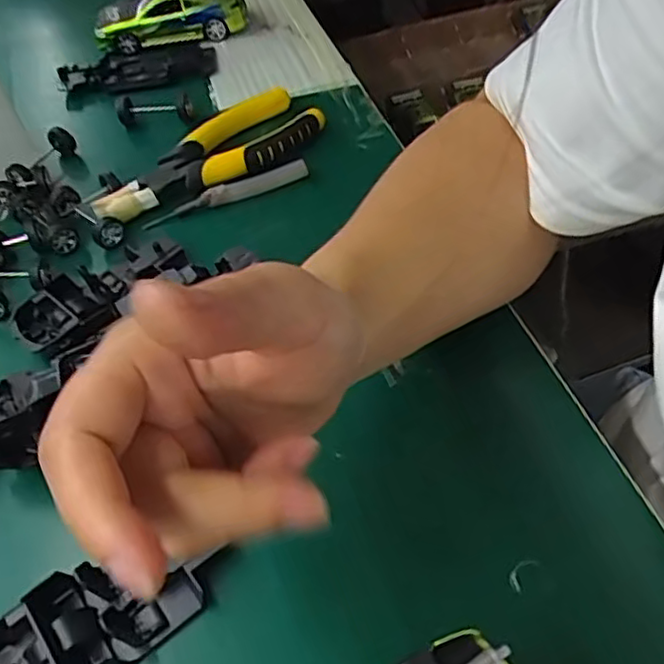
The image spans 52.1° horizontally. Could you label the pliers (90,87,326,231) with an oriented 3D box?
[{"bbox_3d":[-0.078,-0.115,0.457,0.058,0.020,0.170,33,60,29],"label":"pliers"}]

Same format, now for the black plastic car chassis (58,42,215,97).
[{"bbox_3d":[-0.156,-0.214,0.554,0.121,0.017,0.064,-8,49,-1],"label":"black plastic car chassis"}]

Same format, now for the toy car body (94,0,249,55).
[{"bbox_3d":[-0.139,-0.275,0.575,0.128,0.038,0.056,-14,50,-5],"label":"toy car body"}]

